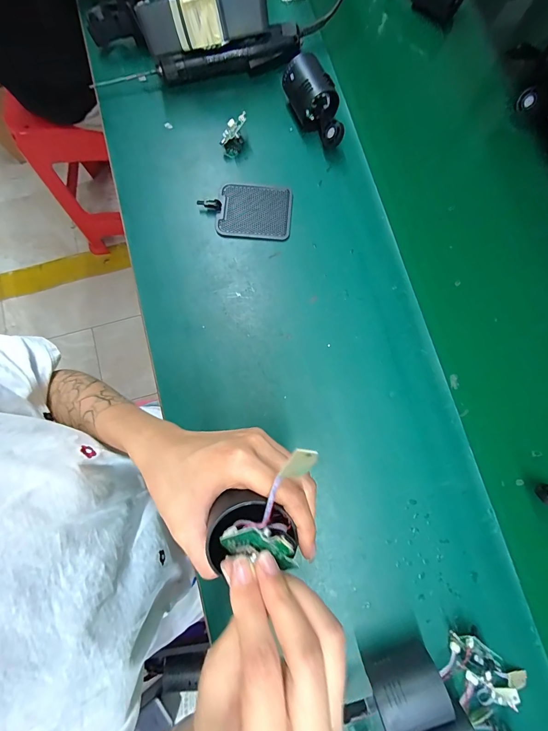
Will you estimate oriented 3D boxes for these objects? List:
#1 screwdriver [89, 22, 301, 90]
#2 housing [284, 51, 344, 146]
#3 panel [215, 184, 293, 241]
[{"bbox_3d":[-0.106,-0.422,0.444,0.287,0.042,0.029,-11,79,-3],"label":"screwdriver"},{"bbox_3d":[0.059,-0.346,0.433,0.054,0.056,0.117,-31,81,-6],"label":"housing"},{"bbox_3d":[-0.026,-0.207,0.430,0.097,0.006,0.079,4,79,0],"label":"panel"}]

